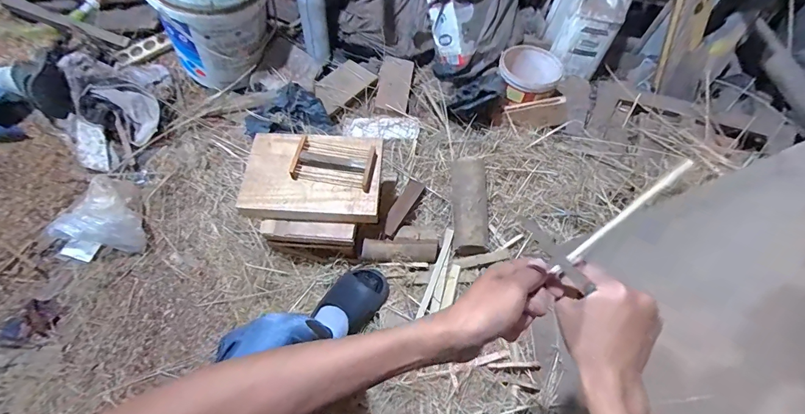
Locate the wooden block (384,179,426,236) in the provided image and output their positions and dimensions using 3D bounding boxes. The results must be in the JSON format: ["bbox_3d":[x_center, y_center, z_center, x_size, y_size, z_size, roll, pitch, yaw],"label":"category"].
[{"bbox_3d":[0.006,-0.010,0.920,0.046,0.034,0.228,20,35,8],"label":"wooden block"}]

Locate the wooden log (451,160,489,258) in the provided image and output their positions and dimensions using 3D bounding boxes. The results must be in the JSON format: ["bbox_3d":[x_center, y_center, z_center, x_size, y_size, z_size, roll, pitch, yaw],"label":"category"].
[{"bbox_3d":[0.166,-0.006,0.938,0.078,0.073,0.241,2,72,-3],"label":"wooden log"}]

